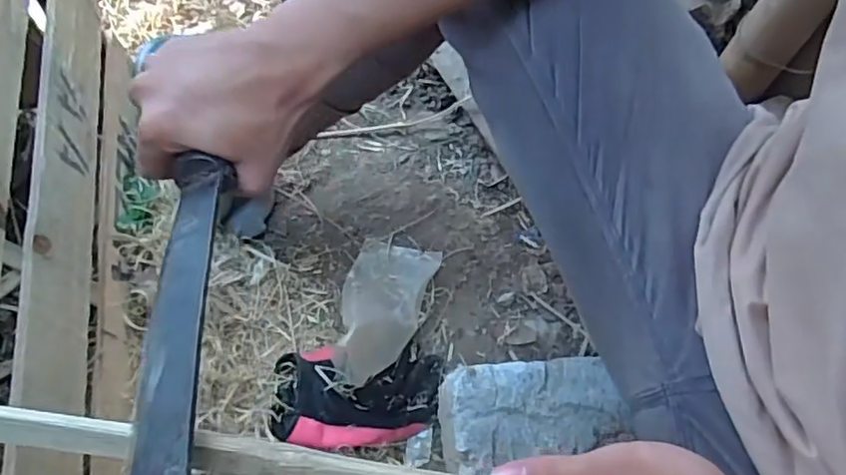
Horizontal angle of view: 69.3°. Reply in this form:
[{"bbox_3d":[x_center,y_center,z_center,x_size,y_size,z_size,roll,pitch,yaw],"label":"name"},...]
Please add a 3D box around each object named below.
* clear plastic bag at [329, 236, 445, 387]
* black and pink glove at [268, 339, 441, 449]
[{"bbox_3d":[-0.045,0.068,0.637,0.091,0.039,0.175,13,49,8],"label":"clear plastic bag"},{"bbox_3d":[-0.062,0.152,0.600,0.158,0.054,0.101,-2,64,-1],"label":"black and pink glove"}]

